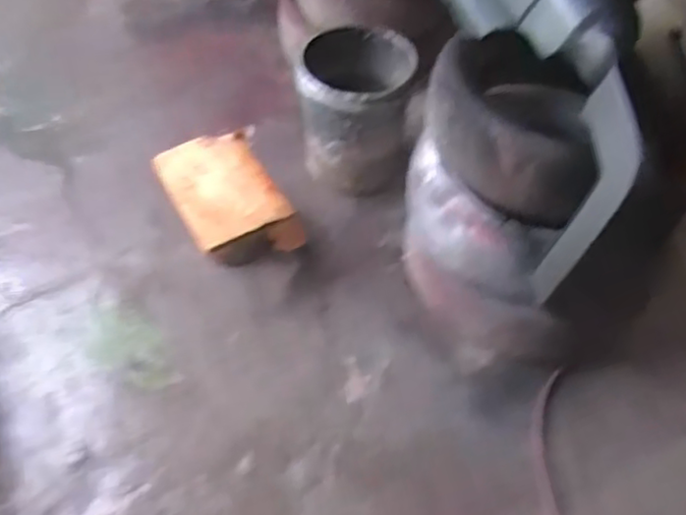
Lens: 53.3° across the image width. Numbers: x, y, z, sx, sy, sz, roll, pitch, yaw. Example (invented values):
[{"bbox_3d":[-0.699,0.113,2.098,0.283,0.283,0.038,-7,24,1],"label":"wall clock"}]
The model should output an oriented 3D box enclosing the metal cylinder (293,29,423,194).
[{"bbox_3d":[0.033,-0.386,1.862,0.284,0.362,0.276,8,51,4],"label":"metal cylinder"}]

